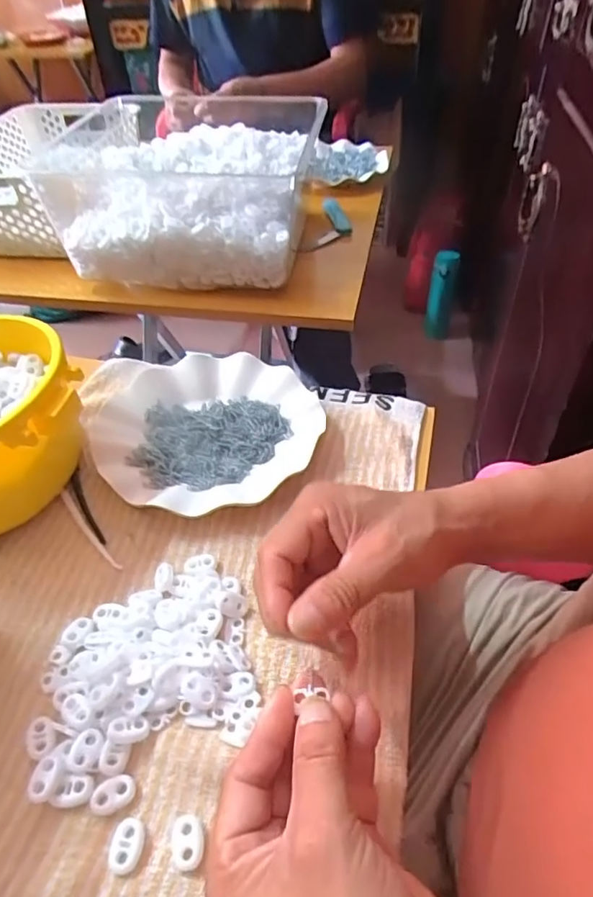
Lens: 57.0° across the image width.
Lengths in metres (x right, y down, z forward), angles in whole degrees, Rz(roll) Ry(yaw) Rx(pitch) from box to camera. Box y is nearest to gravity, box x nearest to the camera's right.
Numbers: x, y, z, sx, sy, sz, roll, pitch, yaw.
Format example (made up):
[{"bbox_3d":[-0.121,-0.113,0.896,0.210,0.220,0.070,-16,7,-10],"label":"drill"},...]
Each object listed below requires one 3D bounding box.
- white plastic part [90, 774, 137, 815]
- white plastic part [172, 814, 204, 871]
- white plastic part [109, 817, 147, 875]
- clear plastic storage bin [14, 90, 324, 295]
[{"bbox_3d":[-0.096,0.181,0.285,0.023,0.006,0.015,-18,47,-13],"label":"white plastic part"},{"bbox_3d":[-0.054,0.195,0.271,0.015,0.005,0.023,-12,46,-7],"label":"white plastic part"},{"bbox_3d":[-0.084,0.196,0.270,0.015,0.005,0.022,2,46,6],"label":"white plastic part"},{"bbox_3d":[-0.130,-0.336,0.722,0.294,0.122,0.326,6,46,9],"label":"clear plastic storage bin"}]

